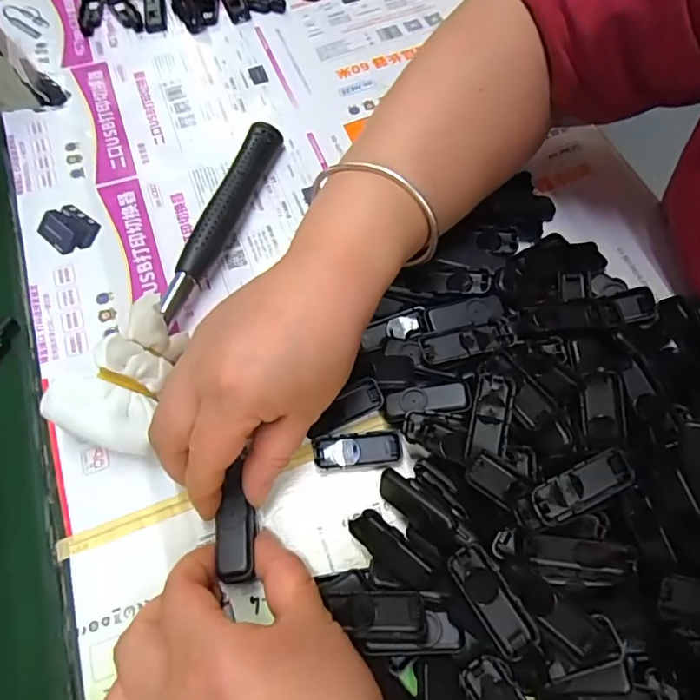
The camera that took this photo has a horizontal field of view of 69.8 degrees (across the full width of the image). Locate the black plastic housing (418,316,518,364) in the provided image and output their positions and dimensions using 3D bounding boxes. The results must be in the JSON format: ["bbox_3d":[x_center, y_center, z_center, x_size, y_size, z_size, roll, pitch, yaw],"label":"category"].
[{"bbox_3d":[0.063,-0.005,0.269,0.051,0.005,0.018,-14,65,-3],"label":"black plastic housing"}]

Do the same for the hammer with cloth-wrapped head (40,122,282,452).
[{"bbox_3d":[-0.100,-0.054,0.307,0.053,0.027,0.233,14,61,10],"label":"hammer with cloth-wrapped head"}]

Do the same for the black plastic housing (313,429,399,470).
[{"bbox_3d":[0.004,0.053,0.267,0.045,0.007,0.018,-6,65,1],"label":"black plastic housing"}]

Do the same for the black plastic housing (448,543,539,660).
[{"bbox_3d":[0.062,0.109,0.220,0.019,0.006,0.045,-31,67,-10],"label":"black plastic housing"}]

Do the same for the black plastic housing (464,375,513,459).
[{"bbox_3d":[0.070,0.033,0.249,0.017,0.011,0.044,13,67,9],"label":"black plastic housing"}]

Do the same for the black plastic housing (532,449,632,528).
[{"bbox_3d":[0.104,0.062,0.228,0.047,0.016,0.018,-25,66,-8],"label":"black plastic housing"}]

